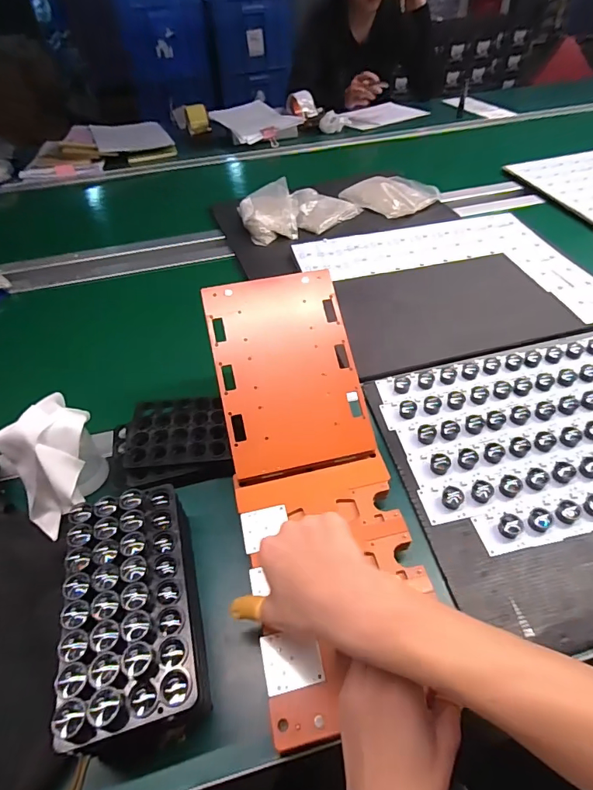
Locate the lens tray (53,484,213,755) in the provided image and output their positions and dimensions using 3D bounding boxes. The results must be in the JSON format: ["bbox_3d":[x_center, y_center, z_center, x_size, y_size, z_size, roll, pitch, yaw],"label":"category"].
[{"bbox_3d":[-0.142,0.188,0.393,0.099,0.086,0.191,-13,48,-8],"label":"lens tray"}]

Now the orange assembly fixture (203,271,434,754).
[{"bbox_3d":[0.011,0.067,0.459,0.172,0.071,0.449,-7,66,-3],"label":"orange assembly fixture"}]

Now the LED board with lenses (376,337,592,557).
[{"bbox_3d":[0.363,0.032,0.550,0.466,0.018,0.259,-10,48,-5],"label":"LED board with lenses"}]

